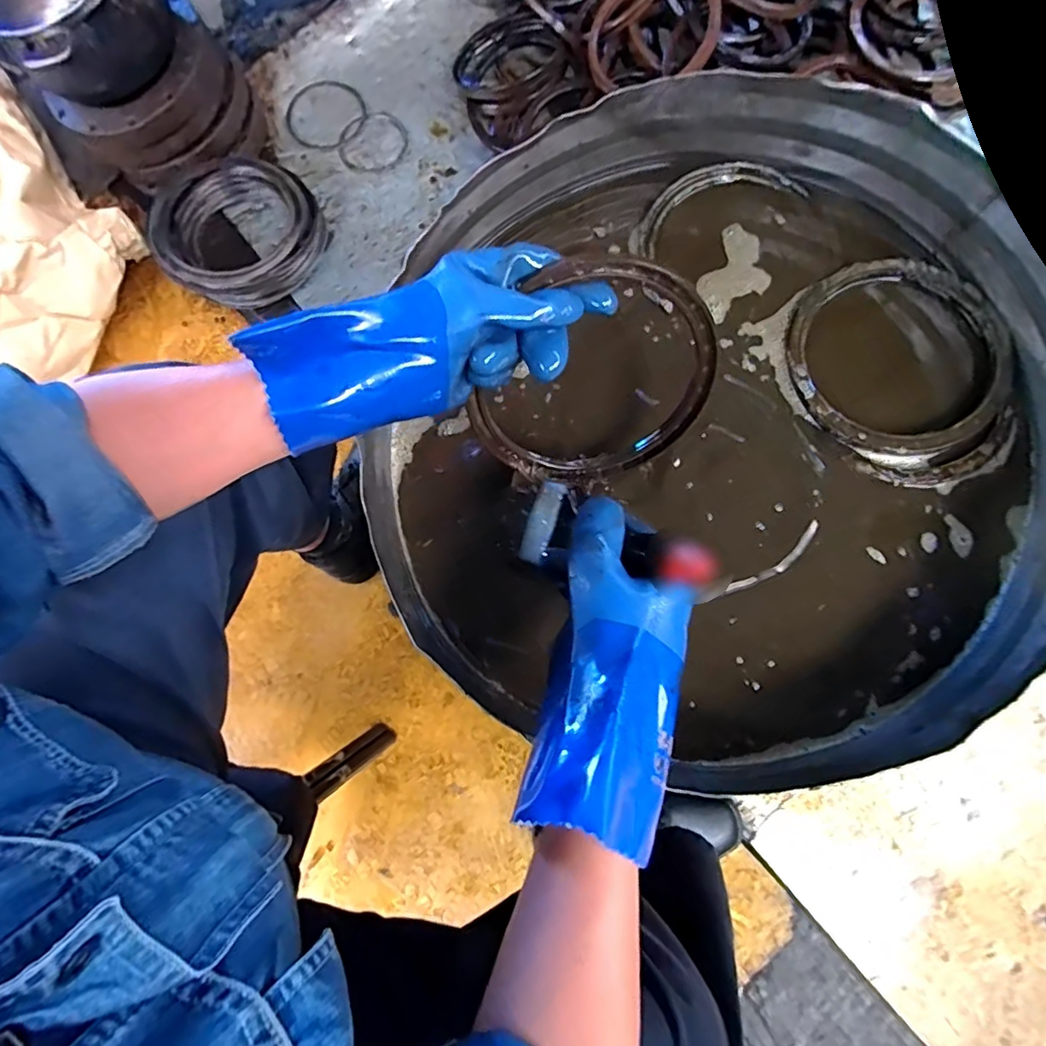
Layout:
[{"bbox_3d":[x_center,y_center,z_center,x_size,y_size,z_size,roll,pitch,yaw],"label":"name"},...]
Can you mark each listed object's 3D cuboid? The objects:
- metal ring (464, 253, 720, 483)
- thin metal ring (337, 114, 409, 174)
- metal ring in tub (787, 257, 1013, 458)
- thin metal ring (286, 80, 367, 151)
[{"bbox_3d":[0.059,-0.099,0.405,0.165,0.177,0.014,13,43,-25],"label":"metal ring"},{"bbox_3d":[-0.242,-0.612,0.885,0.115,0.008,0.101,-32,86,-2],"label":"thin metal ring"},{"bbox_3d":[0.334,-0.151,0.491,0.188,0.014,0.183,-1,80,4],"label":"metal ring in tub"},{"bbox_3d":[-0.320,-0.665,0.898,0.130,0.008,0.129,0,79,0],"label":"thin metal ring"}]

